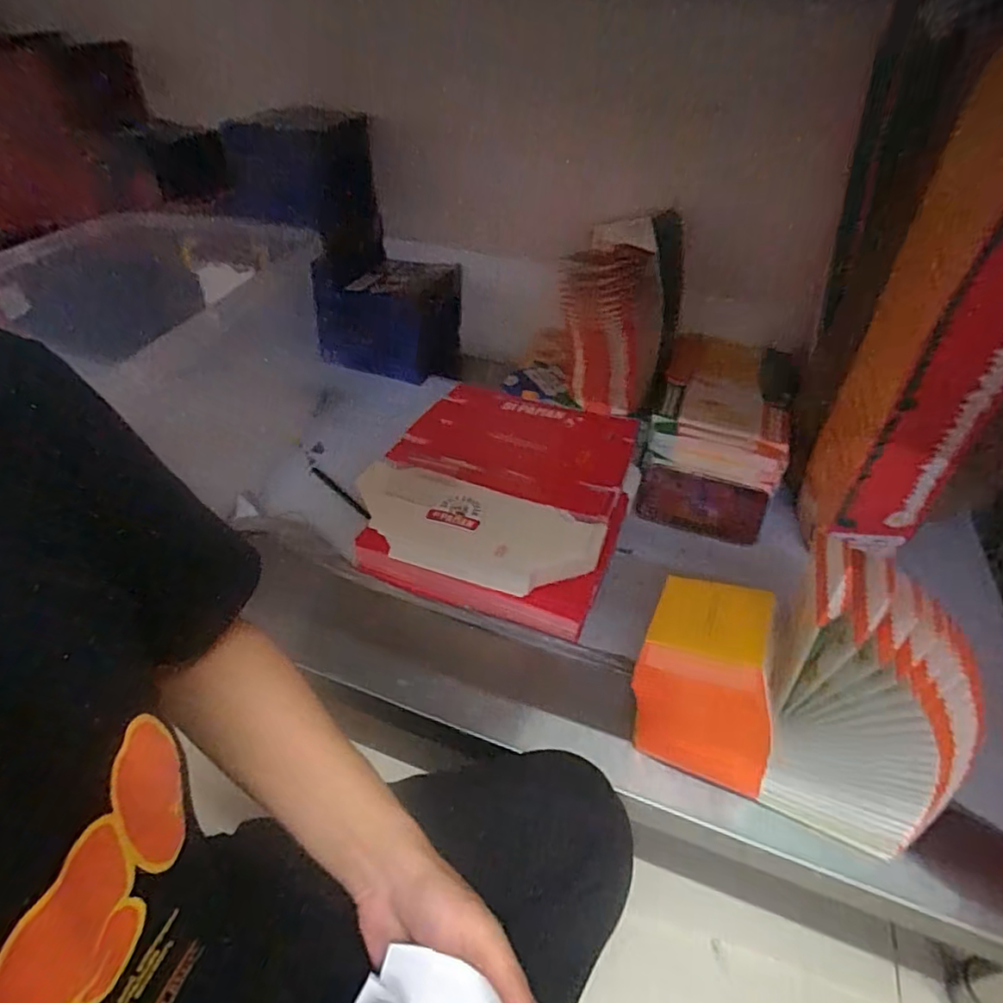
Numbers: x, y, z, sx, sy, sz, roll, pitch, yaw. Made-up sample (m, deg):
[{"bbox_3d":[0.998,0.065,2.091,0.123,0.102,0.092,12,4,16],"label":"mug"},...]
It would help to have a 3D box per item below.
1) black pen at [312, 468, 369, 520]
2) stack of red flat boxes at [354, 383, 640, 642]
[{"bbox_3d":[-0.230,-0.013,0.827,0.138,0.009,0.012,34,50,30],"label":"black pen"},{"bbox_3d":[0.006,-0.013,0.778,0.312,0.089,0.355,17,43,15],"label":"stack of red flat boxes"}]

